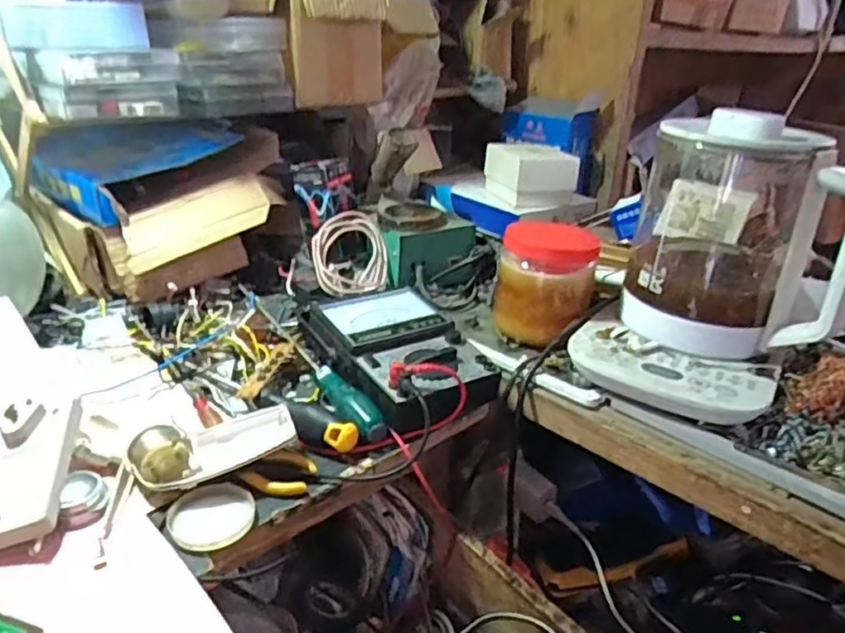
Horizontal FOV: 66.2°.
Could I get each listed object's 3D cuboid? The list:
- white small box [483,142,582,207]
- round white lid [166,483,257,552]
[{"bbox_3d":[0.142,-0.189,0.856,0.087,0.073,0.110,-5,27,-17],"label":"white small box"},{"bbox_3d":[-0.144,0.136,0.443,0.054,0.009,0.054,2,26,-1],"label":"round white lid"}]

